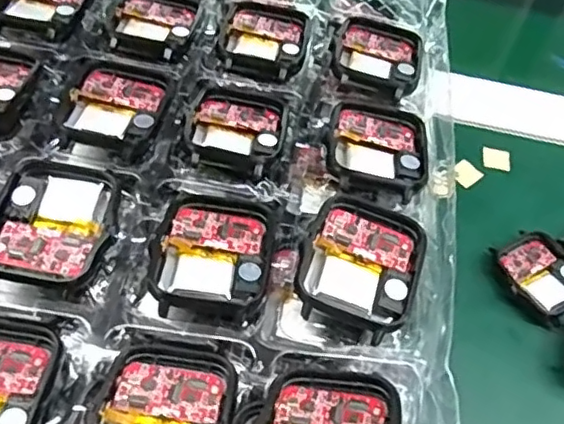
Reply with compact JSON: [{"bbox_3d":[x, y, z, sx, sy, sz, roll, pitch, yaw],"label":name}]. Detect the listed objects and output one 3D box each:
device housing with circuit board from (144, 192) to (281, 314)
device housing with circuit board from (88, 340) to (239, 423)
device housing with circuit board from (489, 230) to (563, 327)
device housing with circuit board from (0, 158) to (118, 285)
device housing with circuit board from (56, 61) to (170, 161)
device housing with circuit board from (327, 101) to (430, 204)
[{"bbox_3d":[-0.022,0.012,0.197,0.038,0.006,0.046,10,55,1],"label":"device housing with circuit board"},{"bbox_3d":[-0.033,0.058,0.167,0.037,0.007,0.045,11,56,2],"label":"device housing with circuit board"},{"bbox_3d":[0.130,0.034,0.304,0.040,0.012,0.045,-25,62,-20],"label":"device housing with circuit board"},{"bbox_3d":[-0.074,0.001,0.197,0.038,0.005,0.043,13,55,3],"label":"device housing with circuit board"},{"bbox_3d":[-0.063,-0.041,0.229,0.036,0.005,0.043,16,55,5],"label":"device housing with circuit board"},{"bbox_3d":[0.037,-0.025,0.226,0.037,0.009,0.048,13,55,3],"label":"device housing with circuit board"}]

